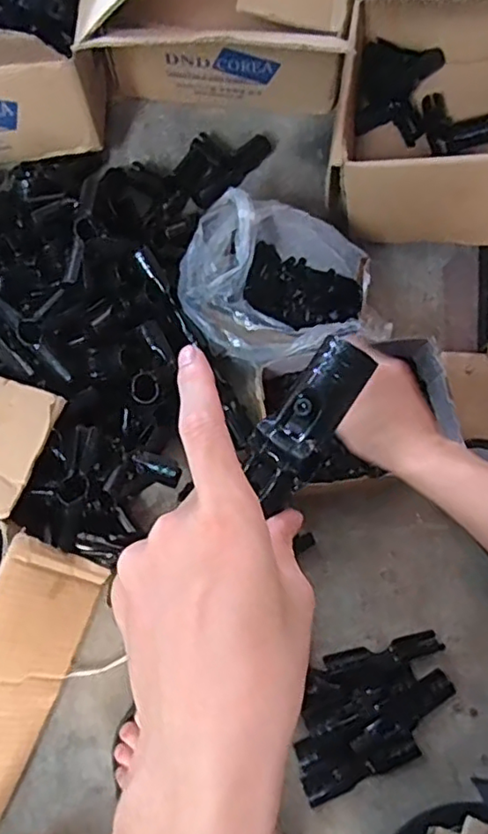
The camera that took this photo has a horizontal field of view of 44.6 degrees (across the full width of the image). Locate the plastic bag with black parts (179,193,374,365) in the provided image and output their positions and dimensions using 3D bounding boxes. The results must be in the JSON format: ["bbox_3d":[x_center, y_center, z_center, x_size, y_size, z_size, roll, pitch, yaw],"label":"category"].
[{"bbox_3d":[0.038,-0.156,0.718,0.201,0.131,0.191,16,74,3],"label":"plastic bag with black parts"}]

